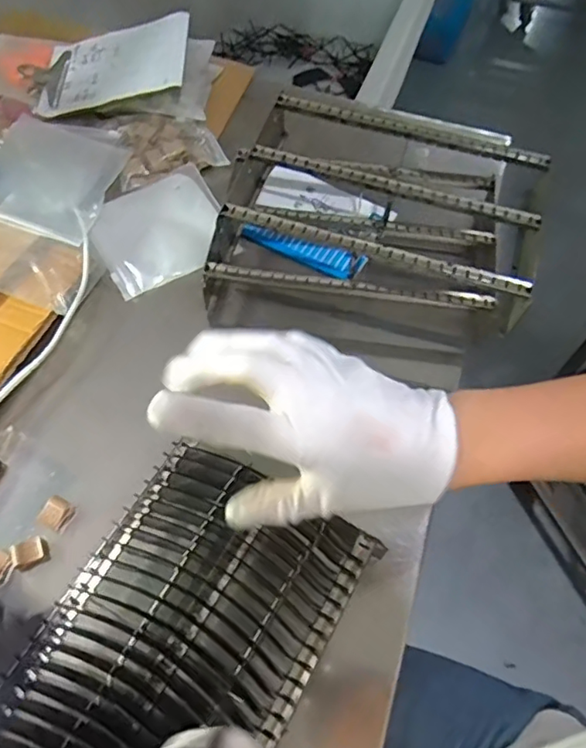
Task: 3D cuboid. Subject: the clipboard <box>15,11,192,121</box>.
[{"bbox_3d":[-0.251,-0.415,0.760,0.227,0.023,0.159,-7,64,13],"label":"clipboard"}]

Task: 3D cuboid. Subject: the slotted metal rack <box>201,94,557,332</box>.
[{"bbox_3d":[0.091,-0.182,0.613,0.320,0.084,0.229,14,61,6],"label":"slotted metal rack"}]

